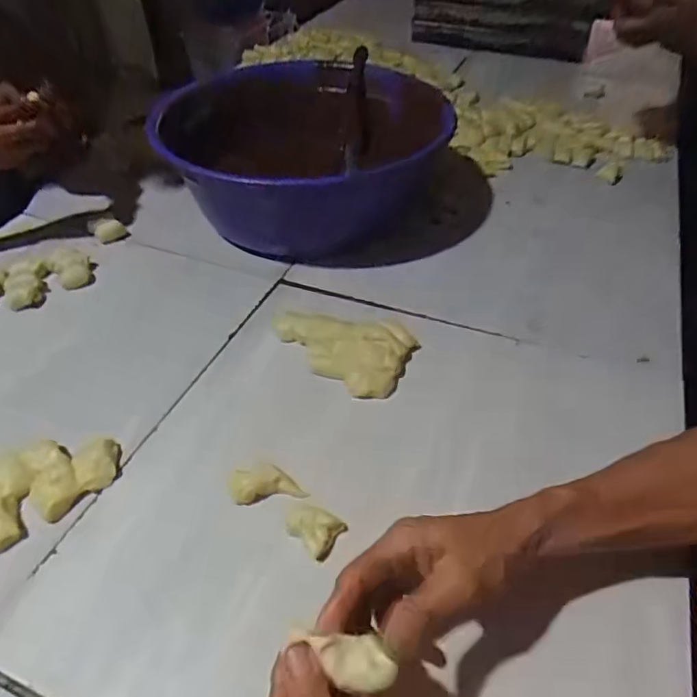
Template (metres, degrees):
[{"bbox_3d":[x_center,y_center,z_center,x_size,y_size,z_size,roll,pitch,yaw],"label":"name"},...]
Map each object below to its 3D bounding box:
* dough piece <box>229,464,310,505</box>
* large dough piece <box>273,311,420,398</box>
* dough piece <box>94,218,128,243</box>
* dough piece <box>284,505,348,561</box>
[{"bbox_3d":[-0.074,0.121,0.494,0.066,0.022,0.030,-6,44,-6],"label":"dough piece"},{"bbox_3d":[-0.010,-0.008,0.623,0.163,0.022,0.098,21,48,21],"label":"large dough piece"},{"bbox_3d":[-0.353,-0.176,0.804,0.041,0.026,0.020,-21,48,-20],"label":"dough piece"},{"bbox_3d":[-0.029,0.151,0.461,0.043,0.019,0.035,25,49,23],"label":"dough piece"}]

